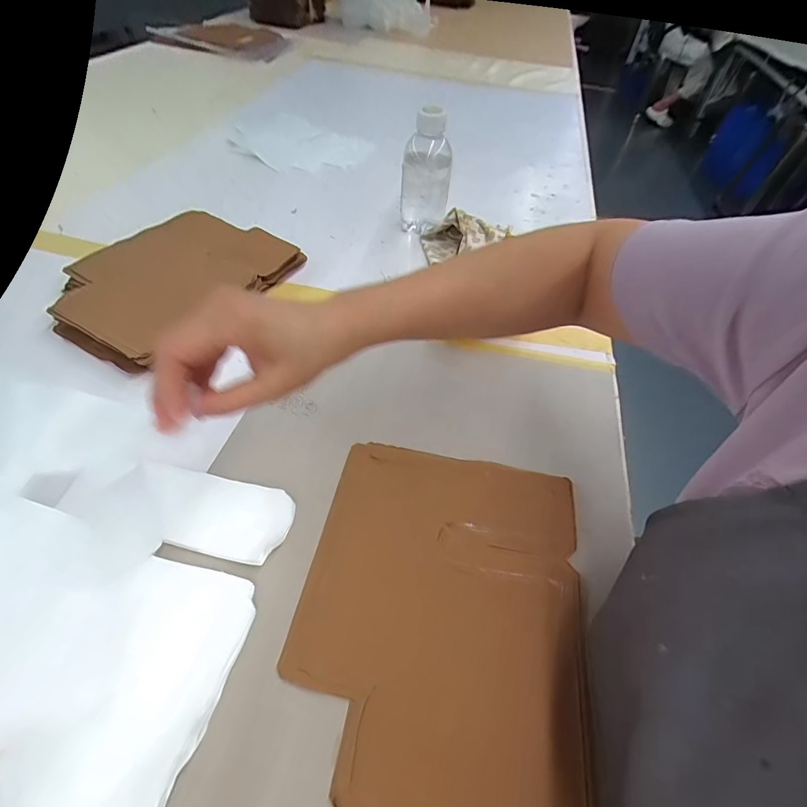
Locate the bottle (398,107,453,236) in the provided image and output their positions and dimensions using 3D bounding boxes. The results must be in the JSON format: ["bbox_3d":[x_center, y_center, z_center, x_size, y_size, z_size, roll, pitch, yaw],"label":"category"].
[{"bbox_3d":[0.032,-0.330,0.604,0.069,0.157,0.053,7,50,0],"label":"bottle"}]

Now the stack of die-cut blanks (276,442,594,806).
[{"bbox_3d":[0.028,0.147,0.310,0.199,0.025,0.243,11,49,5],"label":"stack of die-cut blanks"}]

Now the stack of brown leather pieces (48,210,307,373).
[{"bbox_3d":[-0.286,-0.158,0.518,0.211,0.033,0.263,25,52,15],"label":"stack of brown leather pieces"}]

